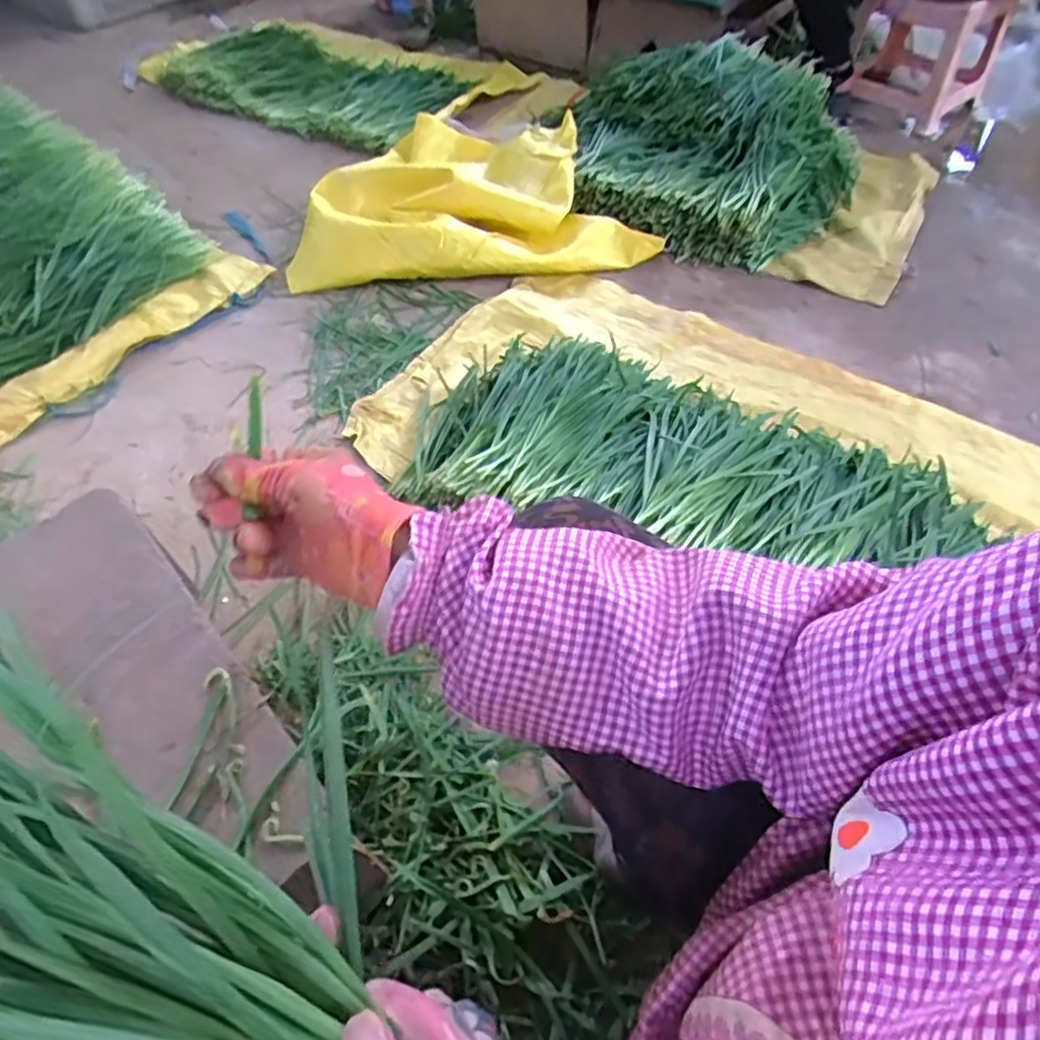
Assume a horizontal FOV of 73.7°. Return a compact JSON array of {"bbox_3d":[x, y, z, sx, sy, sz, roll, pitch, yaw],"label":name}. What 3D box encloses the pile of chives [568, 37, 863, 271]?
[{"bbox_3d":[0.443,-0.854,1.497,0.559,0.146,0.729,23,55,14],"label":"pile of chives"}]

